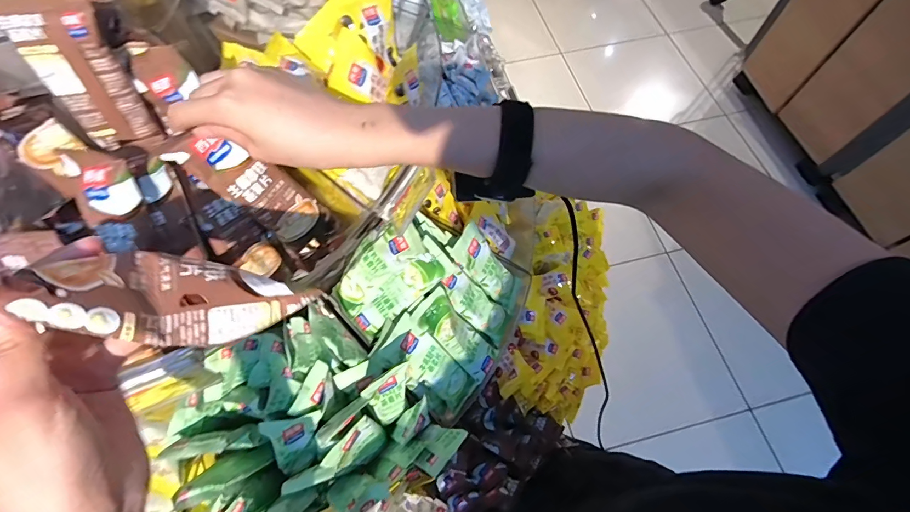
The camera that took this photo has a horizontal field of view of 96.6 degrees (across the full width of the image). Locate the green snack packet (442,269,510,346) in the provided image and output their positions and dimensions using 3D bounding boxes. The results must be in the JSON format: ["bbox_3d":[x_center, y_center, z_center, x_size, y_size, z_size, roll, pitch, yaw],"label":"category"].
[{"bbox_3d":[0.030,0.070,0.560,0.121,0.014,0.051,44,68,-19],"label":"green snack packet"}]

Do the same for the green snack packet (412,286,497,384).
[{"bbox_3d":[0.007,0.105,0.529,0.051,0.024,0.140,-50,116,-20],"label":"green snack packet"}]

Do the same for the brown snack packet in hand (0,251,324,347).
[{"bbox_3d":[-0.133,0.019,0.198,0.117,0.026,0.047,9,58,-34],"label":"brown snack packet in hand"}]

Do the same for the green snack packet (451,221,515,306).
[{"bbox_3d":[0.045,0.017,0.566,0.014,0.136,0.057,7,58,44],"label":"green snack packet"}]

